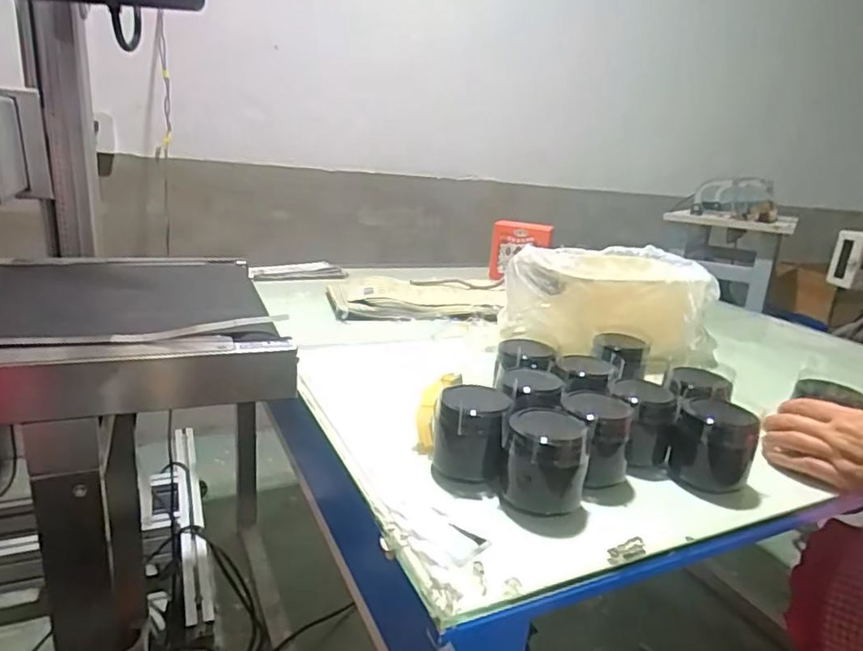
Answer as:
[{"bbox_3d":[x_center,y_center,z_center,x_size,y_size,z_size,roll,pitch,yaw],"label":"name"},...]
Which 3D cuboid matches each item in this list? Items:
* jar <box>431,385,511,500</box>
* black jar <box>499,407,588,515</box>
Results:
[{"bbox_3d":[0.032,0.102,0.513,0.060,0.075,0.070,6,17,1],"label":"jar"},{"bbox_3d":[0.092,0.114,0.481,0.066,0.074,0.062,9,17,11],"label":"black jar"}]

